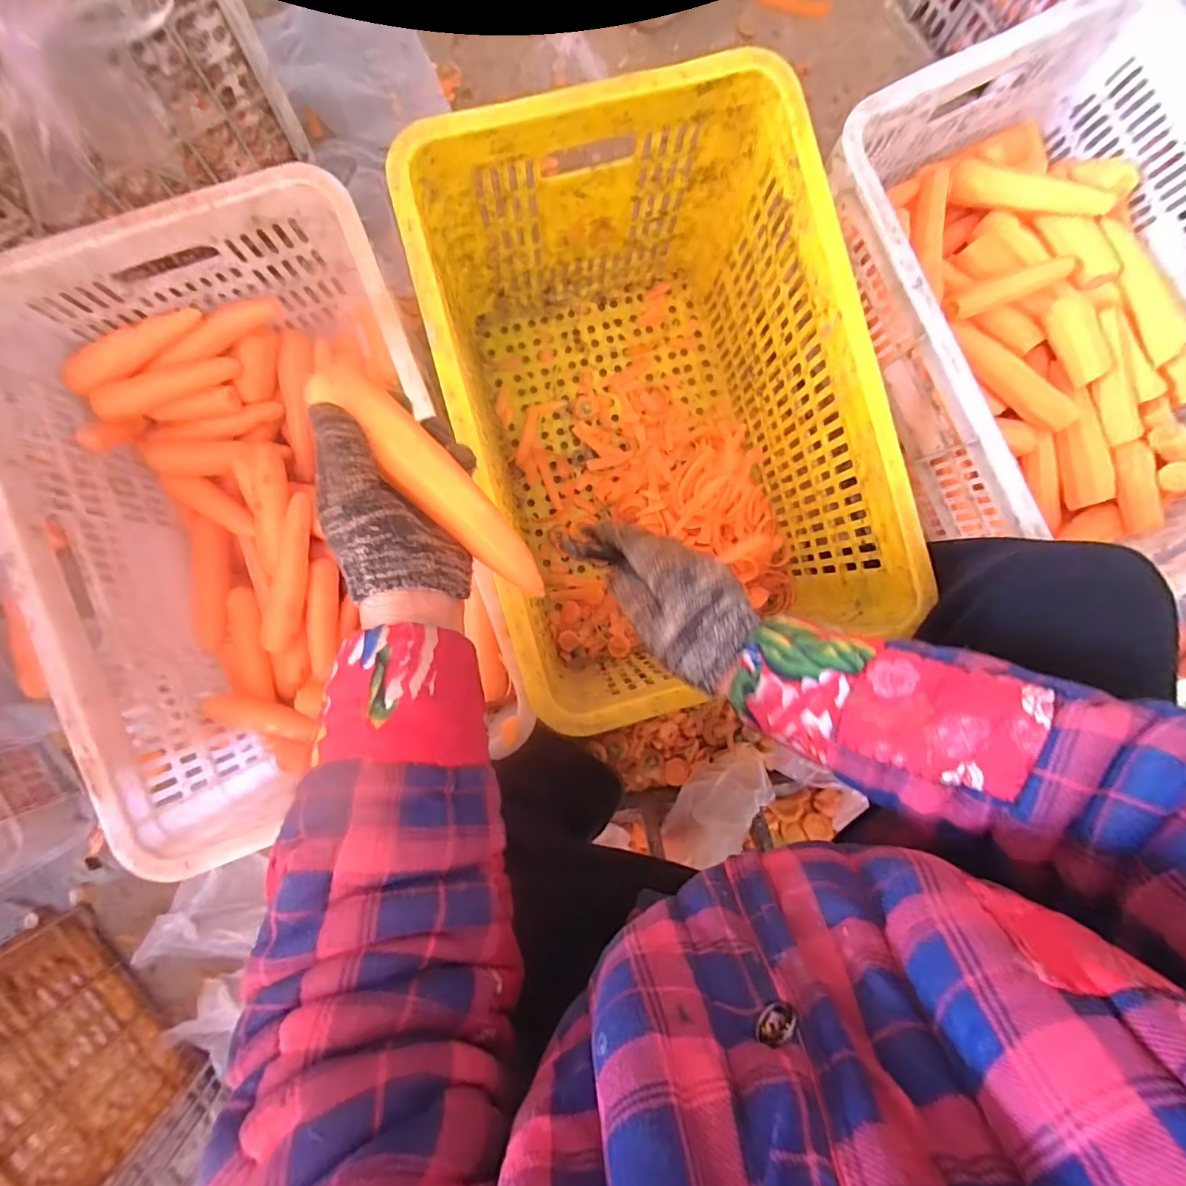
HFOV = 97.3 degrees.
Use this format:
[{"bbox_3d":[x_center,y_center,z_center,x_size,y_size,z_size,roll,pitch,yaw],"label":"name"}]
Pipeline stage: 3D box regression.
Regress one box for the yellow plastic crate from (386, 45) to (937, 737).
[{"bbox_3d":[0.052,-0.179,0.584,0.361,0.292,0.512,-15,89,-4],"label":"yellow plastic crate"}]

